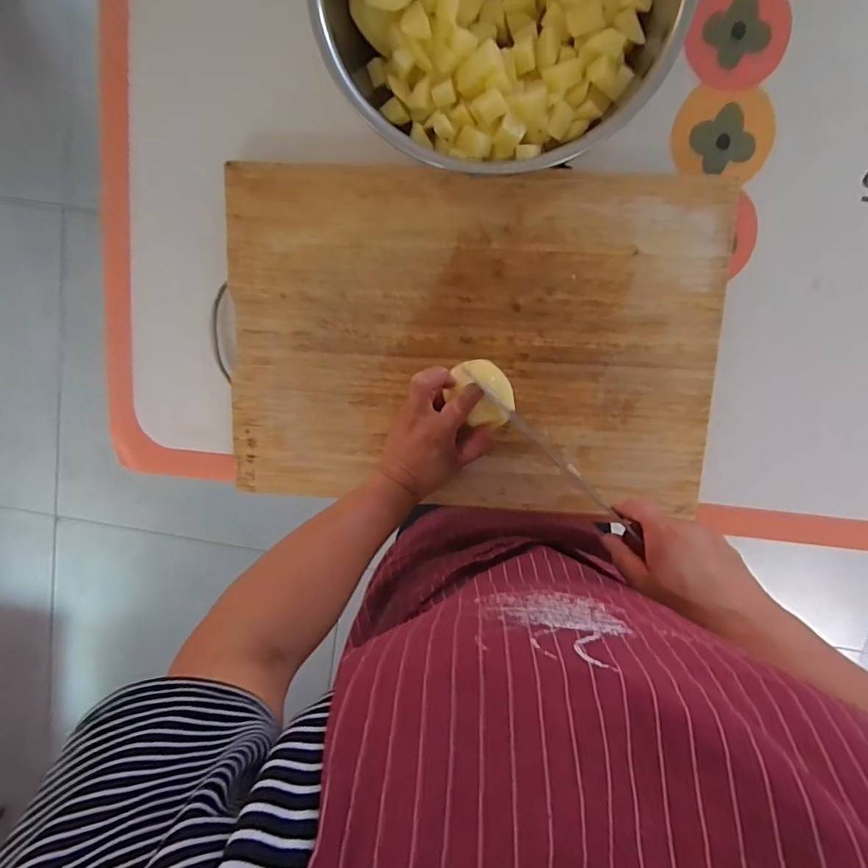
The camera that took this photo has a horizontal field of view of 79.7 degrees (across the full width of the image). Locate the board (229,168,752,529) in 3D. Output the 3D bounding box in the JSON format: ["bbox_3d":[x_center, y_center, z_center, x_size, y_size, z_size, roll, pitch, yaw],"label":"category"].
[{"bbox_3d":[0.037,-0.092,0.528,0.486,0.018,0.330,3,99,3],"label":"board"}]

